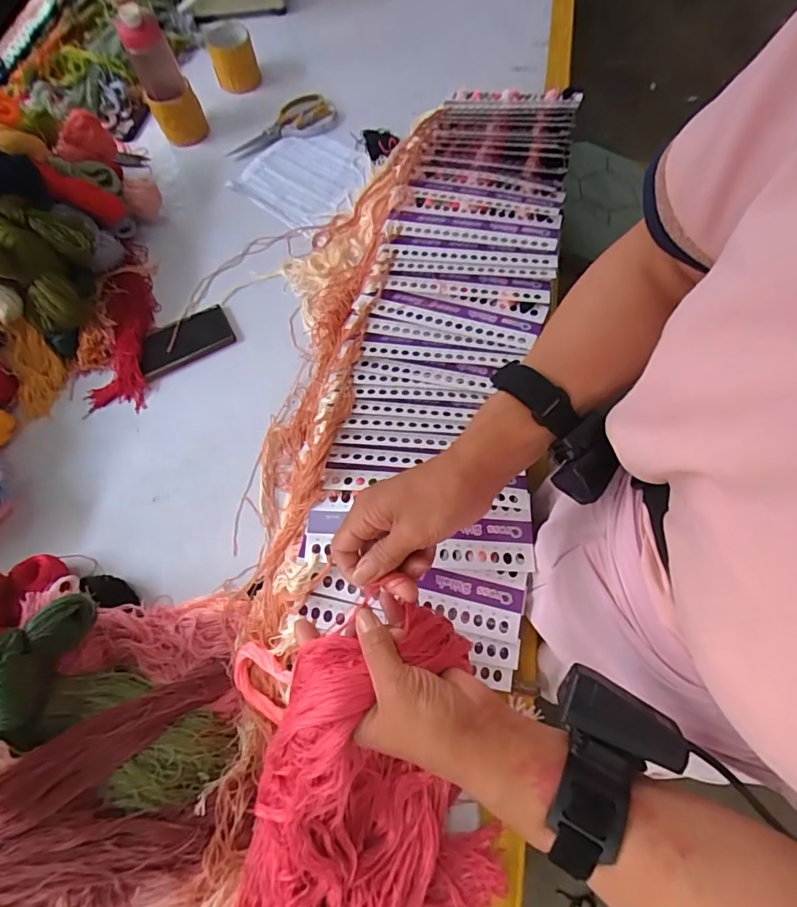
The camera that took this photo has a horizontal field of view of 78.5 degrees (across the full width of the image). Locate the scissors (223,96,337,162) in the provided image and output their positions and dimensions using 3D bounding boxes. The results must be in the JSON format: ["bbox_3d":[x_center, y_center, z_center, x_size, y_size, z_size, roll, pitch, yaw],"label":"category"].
[{"bbox_3d":[-0.238,-0.659,0.973,0.220,0.017,0.123,-24,68,-7],"label":"scissors"}]

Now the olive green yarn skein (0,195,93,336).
[{"bbox_3d":[-0.516,-0.281,0.714,0.137,0.138,0.171,-39,71,-13],"label":"olive green yarn skein"}]

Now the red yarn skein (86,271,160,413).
[{"bbox_3d":[-0.425,-0.189,0.756,0.085,0.037,0.252,-4,67,1],"label":"red yarn skein"}]

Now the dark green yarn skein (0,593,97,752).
[{"bbox_3d":[-0.350,0.200,0.460,0.062,0.073,0.134,5,68,5],"label":"dark green yarn skein"}]

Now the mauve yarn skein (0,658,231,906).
[{"bbox_3d":[-0.290,0.309,0.456,0.244,0.055,0.176,4,65,-31],"label":"mauve yarn skein"}]

